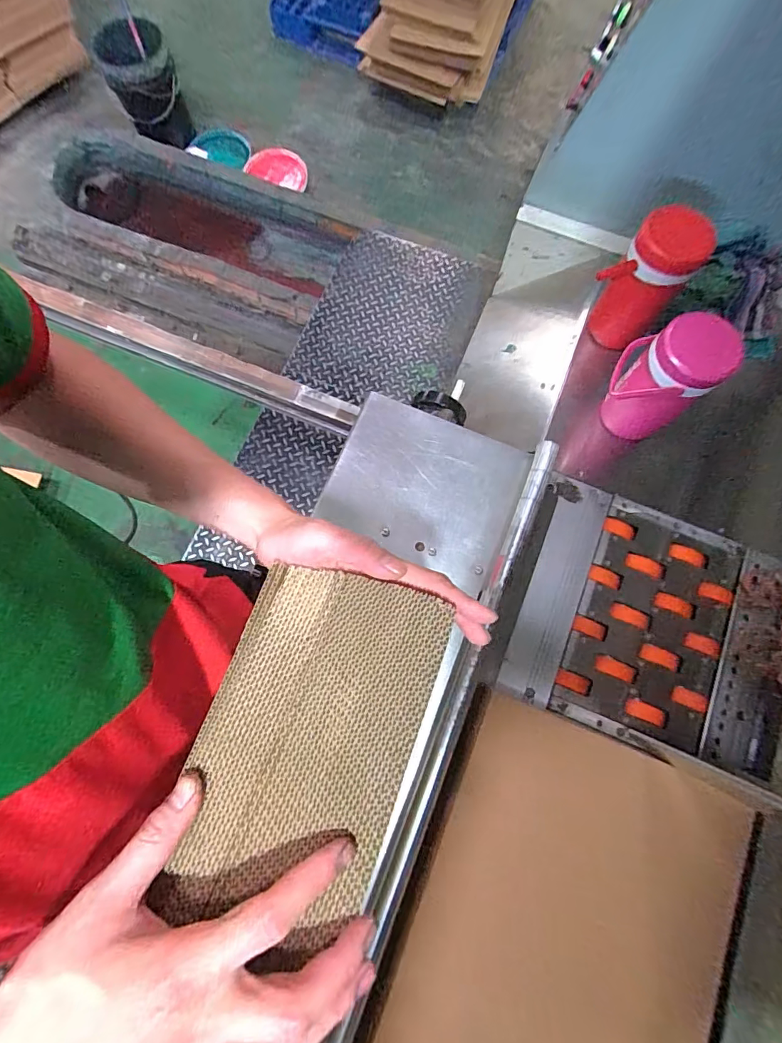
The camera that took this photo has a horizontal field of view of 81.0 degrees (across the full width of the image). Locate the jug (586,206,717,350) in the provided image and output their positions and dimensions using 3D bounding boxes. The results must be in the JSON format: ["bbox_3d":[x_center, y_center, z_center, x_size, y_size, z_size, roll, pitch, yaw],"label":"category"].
[{"bbox_3d":[0.450,-0.425,0.844,0.109,0.269,0.116,0,77,0],"label":"jug"}]

